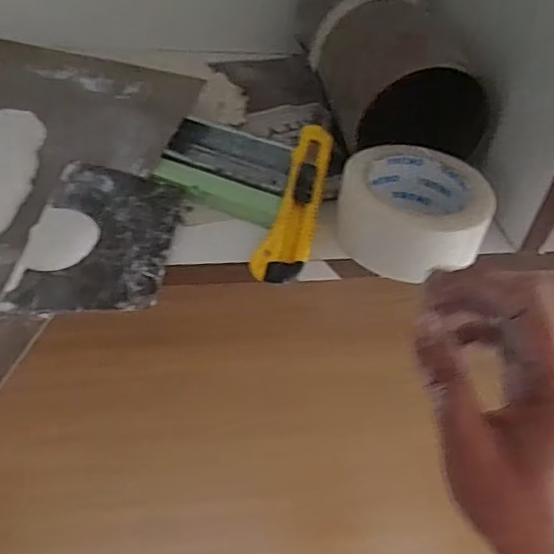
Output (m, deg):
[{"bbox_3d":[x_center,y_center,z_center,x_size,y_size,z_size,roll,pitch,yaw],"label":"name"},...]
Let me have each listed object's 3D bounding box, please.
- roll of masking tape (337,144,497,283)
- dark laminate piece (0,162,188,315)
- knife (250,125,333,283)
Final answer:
[{"bbox_3d":[0.100,-0.052,0.437,0.098,0.044,0.101,4,42,-4],"label":"roll of masking tape"},{"bbox_3d":[-0.122,-0.028,0.416,0.095,0.005,0.139,8,51,-2],"label":"dark laminate piece"},{"bbox_3d":[0.016,-0.056,0.441,0.035,0.011,0.139,14,63,7],"label":"knife"}]

